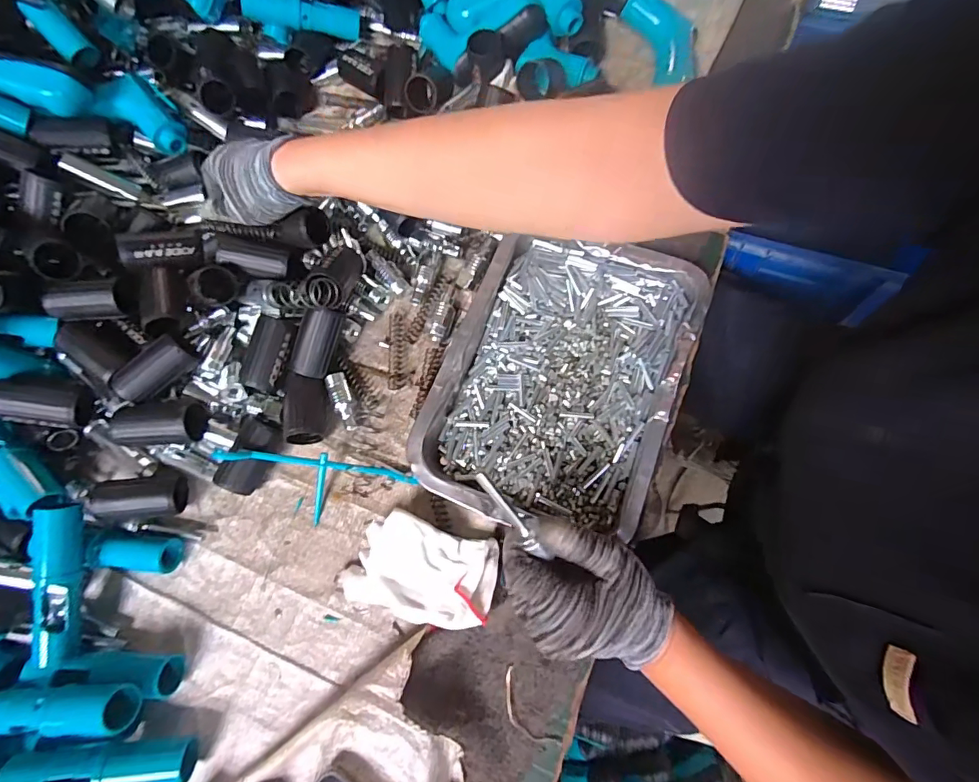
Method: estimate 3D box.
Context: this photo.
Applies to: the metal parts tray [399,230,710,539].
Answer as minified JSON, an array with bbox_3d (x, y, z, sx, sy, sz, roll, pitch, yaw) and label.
[{"bbox_3d":[0.060,-0.012,0.408,0.190,0.049,0.256,18,76,11],"label":"metal parts tray"}]

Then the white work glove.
[{"bbox_3d":[-0.056,0.139,0.378,0.123,0.042,0.075,8,75,11],"label":"white work glove"}]

